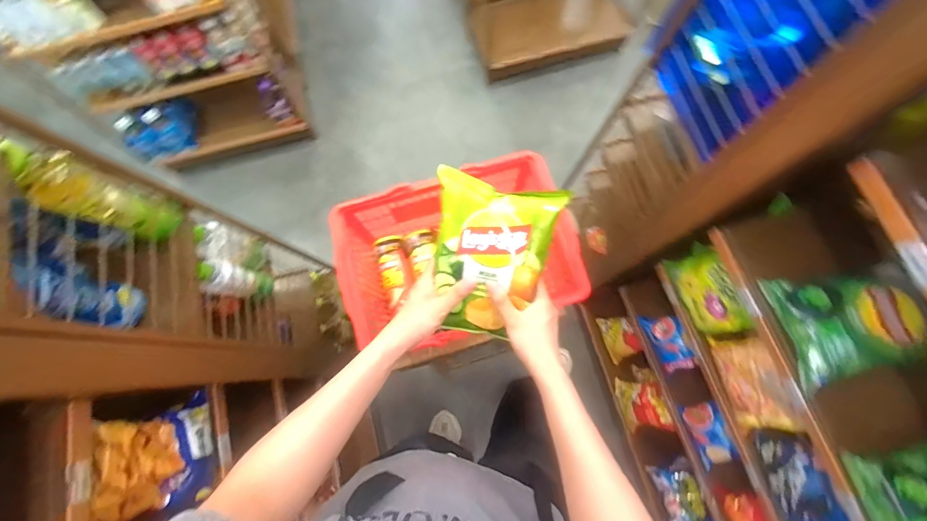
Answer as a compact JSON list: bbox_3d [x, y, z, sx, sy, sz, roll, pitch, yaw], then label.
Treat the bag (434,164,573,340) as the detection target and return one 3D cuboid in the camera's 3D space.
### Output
[{"bbox_3d":[0.029,0.003,0.539,0.150,0.037,0.211,15,109,6],"label":"bag"}]

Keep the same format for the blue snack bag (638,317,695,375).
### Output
[{"bbox_3d":[0.542,0.216,1.086,0.068,0.071,0.156,-23,76,-4],"label":"blue snack bag"}]

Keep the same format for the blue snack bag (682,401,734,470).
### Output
[{"bbox_3d":[0.613,0.439,1.014,0.054,0.105,0.162,-19,76,-3],"label":"blue snack bag"}]

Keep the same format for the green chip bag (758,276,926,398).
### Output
[{"bbox_3d":[0.581,0.098,0.623,0.183,0.049,0.168,-10,75,-1],"label":"green chip bag"}]

